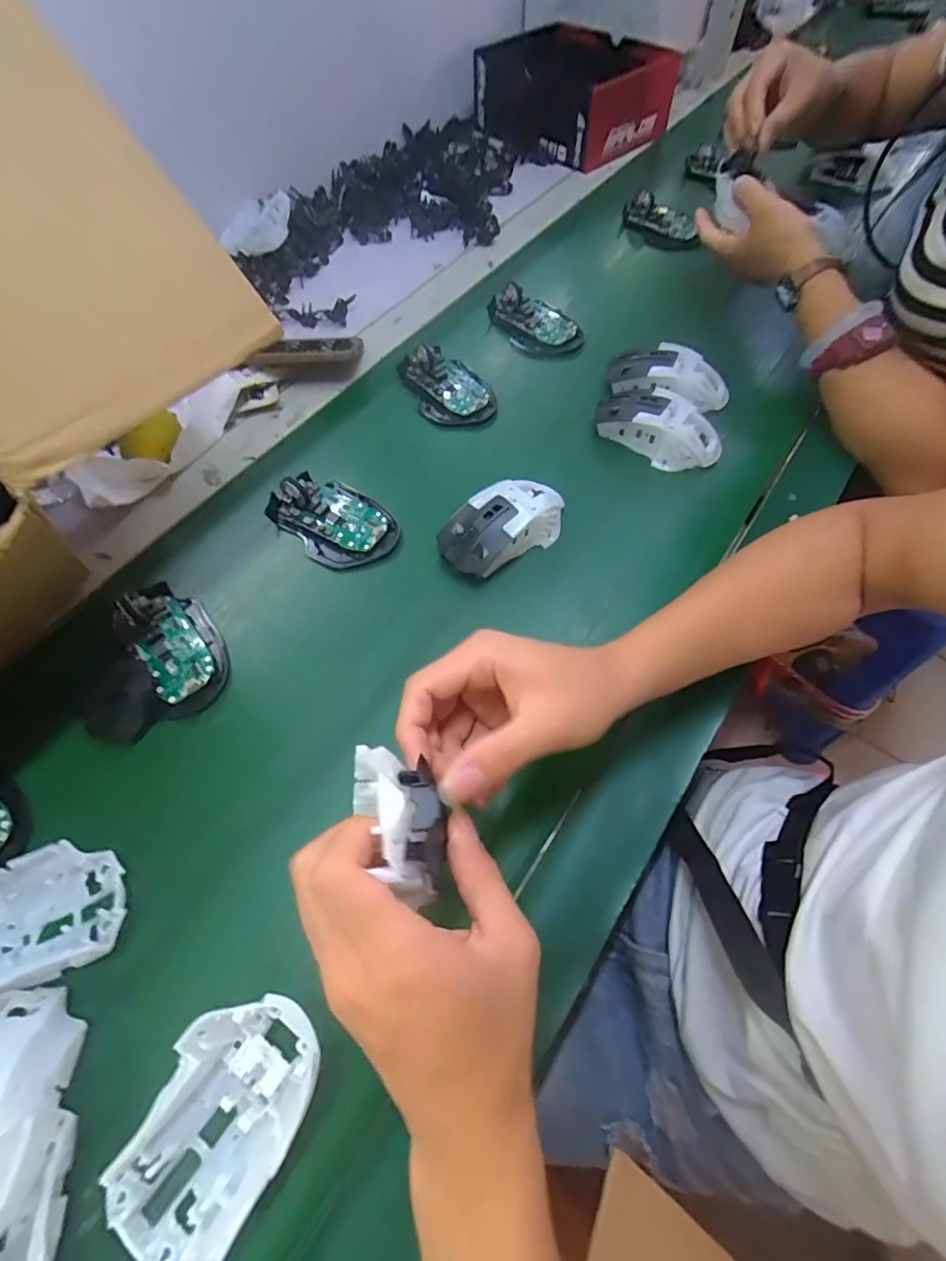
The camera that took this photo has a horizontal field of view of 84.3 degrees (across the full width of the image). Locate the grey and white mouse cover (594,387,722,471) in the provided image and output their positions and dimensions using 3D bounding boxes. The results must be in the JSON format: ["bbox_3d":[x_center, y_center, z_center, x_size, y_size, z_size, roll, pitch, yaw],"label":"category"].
[{"bbox_3d":[0.169,-0.188,0.473,0.112,0.036,0.057,37,70,18],"label":"grey and white mouse cover"}]

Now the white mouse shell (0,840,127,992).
[{"bbox_3d":[-0.256,0.166,0.290,0.112,0.032,0.065,-15,60,-21],"label":"white mouse shell"}]

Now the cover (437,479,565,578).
[{"bbox_3d":[0.028,-0.088,0.423,0.113,0.037,0.053,-32,67,-14],"label":"cover"}]

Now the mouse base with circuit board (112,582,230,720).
[{"bbox_3d":[-0.222,0.007,0.385,0.057,0.026,0.108,-34,67,-15],"label":"mouse base with circuit board"}]

